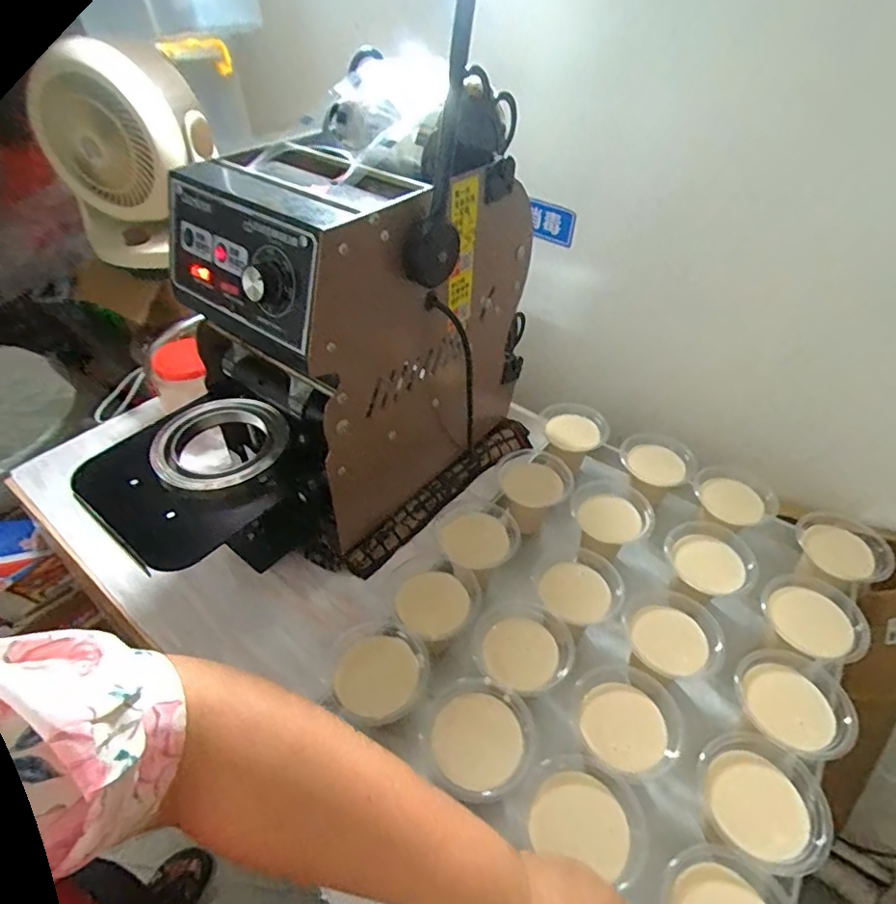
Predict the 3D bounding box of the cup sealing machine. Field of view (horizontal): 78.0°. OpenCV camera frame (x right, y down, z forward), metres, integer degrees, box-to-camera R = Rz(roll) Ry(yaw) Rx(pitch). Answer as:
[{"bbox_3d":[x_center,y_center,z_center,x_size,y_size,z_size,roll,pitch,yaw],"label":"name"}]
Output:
[{"bbox_3d":[-0.129,-0.106,0.602,0.225,0.429,0.510,34,52,30],"label":"cup sealing machine"}]

